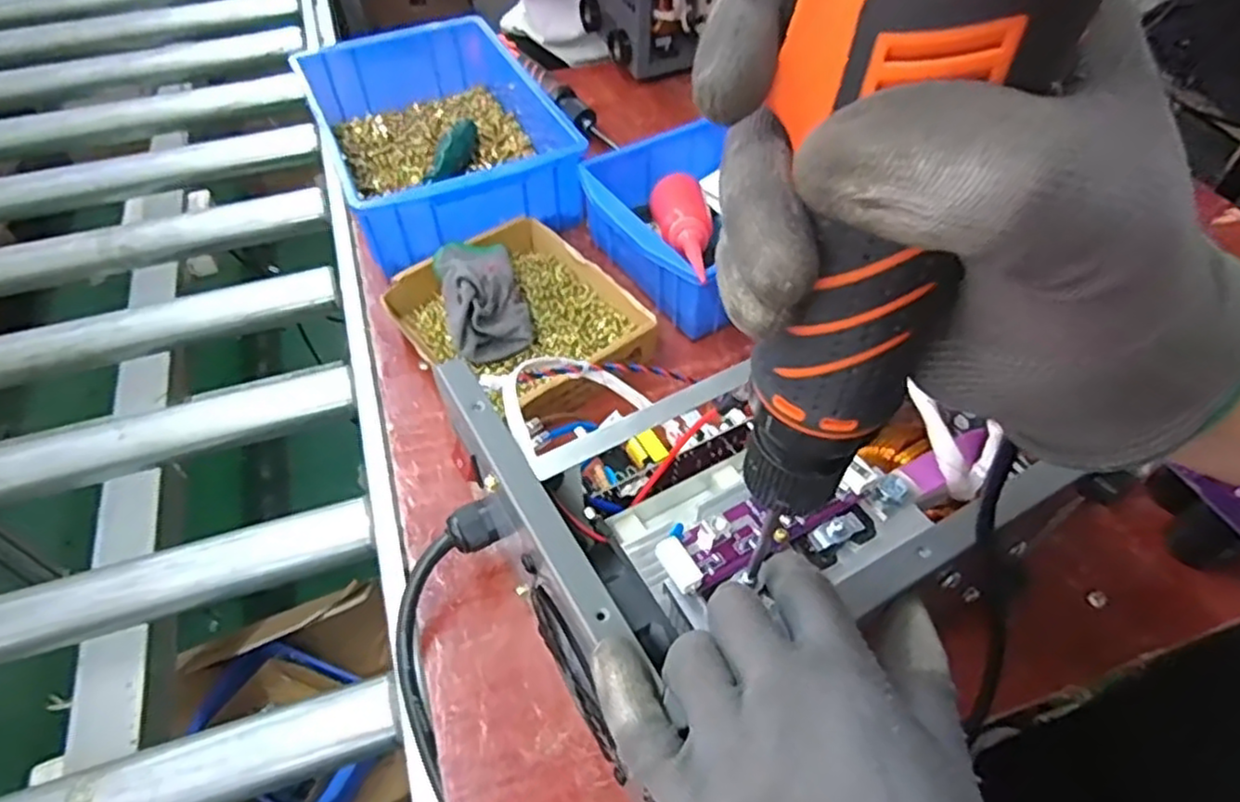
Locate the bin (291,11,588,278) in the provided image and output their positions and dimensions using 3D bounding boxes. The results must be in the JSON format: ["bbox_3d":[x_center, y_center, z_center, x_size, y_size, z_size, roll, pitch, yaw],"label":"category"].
[{"bbox_3d":[-0.175,-0.263,0.696,0.202,0.072,0.300,-21,54,-16],"label":"bin"}]

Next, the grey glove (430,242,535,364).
[{"bbox_3d":[-0.107,-0.086,0.553,0.064,0.053,0.097,-17,53,-12],"label":"grey glove"}]

